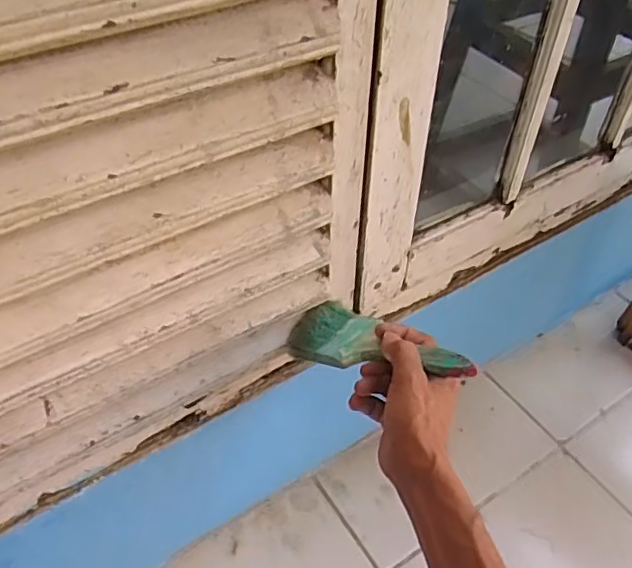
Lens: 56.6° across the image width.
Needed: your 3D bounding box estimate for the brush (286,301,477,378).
[{"bbox_3d":[0.056,0.051,0.532,0.186,0.023,0.070,8,42,40],"label":"brush"}]

